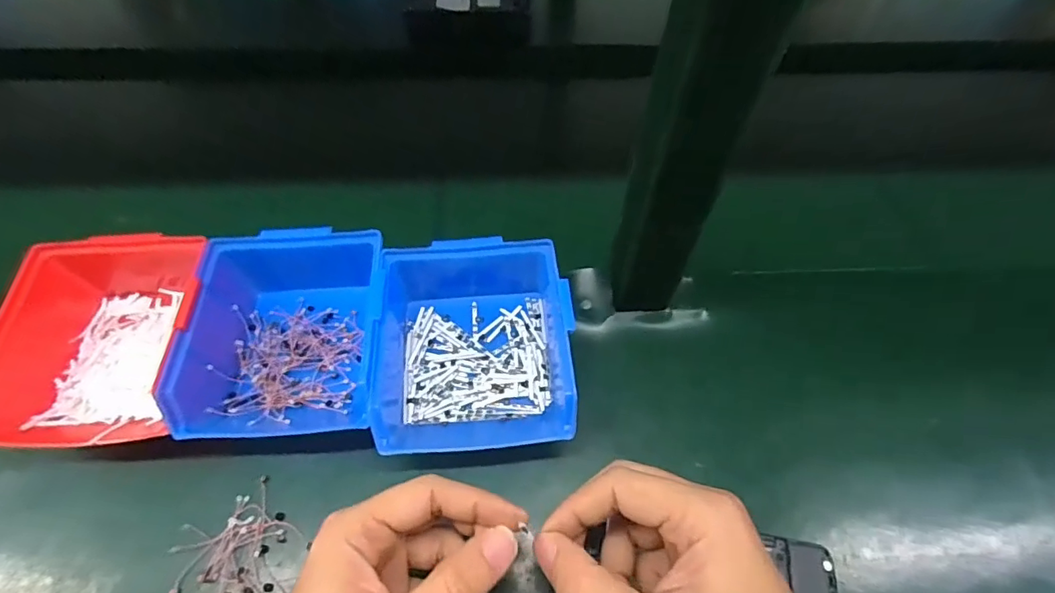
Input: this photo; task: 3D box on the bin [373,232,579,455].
[{"bbox_3d":[-0.038,0.030,0.349,0.130,0.066,0.148,-1,58,-1],"label":"bin"}]

